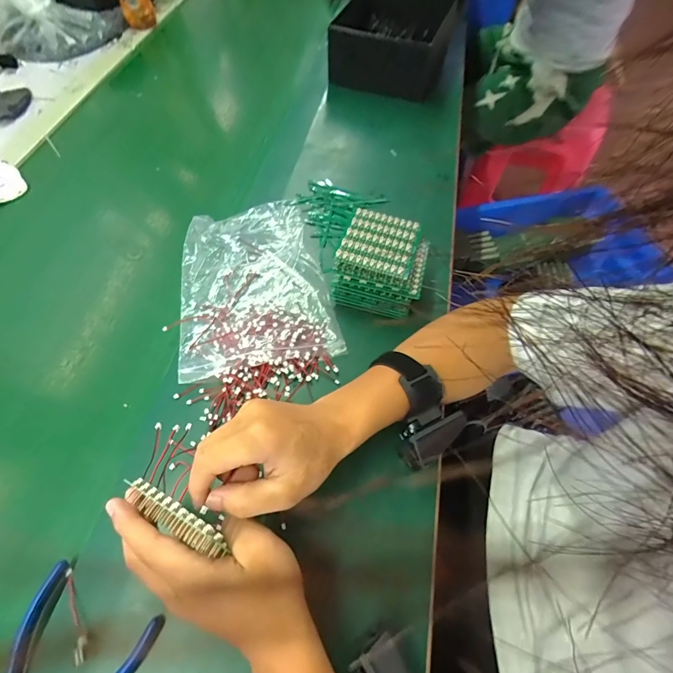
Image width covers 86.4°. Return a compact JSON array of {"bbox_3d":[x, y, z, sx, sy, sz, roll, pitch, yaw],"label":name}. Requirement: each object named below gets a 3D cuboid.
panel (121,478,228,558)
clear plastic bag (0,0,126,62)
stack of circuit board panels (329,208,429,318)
[{"bbox_3d":[-0.110,0.121,0.243,0.080,0.026,0.016,26,64,13],"label":"panel"},{"bbox_3d":[-0.589,-0.683,0.743,0.245,0.121,0.155,-28,63,-14],"label":"clear plastic bag"},{"bbox_3d":[0.053,-0.084,0.413,0.094,0.064,0.095,13,61,9],"label":"stack of circuit board panels"}]

